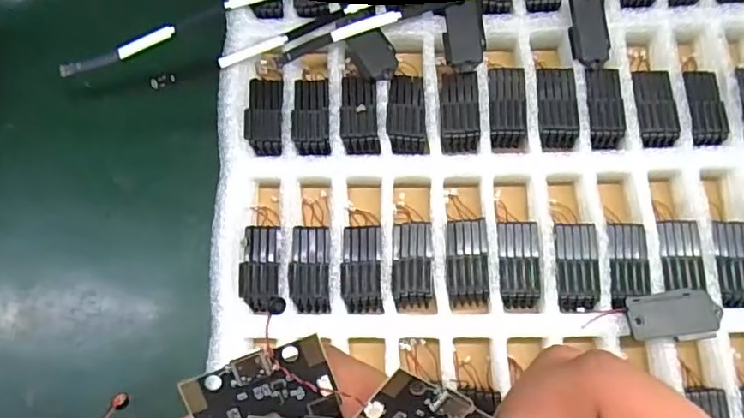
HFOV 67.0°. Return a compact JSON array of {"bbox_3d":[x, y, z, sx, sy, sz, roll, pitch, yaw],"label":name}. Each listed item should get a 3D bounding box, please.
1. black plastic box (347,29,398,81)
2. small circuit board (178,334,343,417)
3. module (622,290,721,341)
[{"bbox_3d":[0.002,-0.080,0.293,0.019,0.004,0.028,-28,76,-7],"label":"black plastic box"},{"bbox_3d":[-0.027,0.046,0.139,0.035,0.004,0.021,-15,98,-5],"label":"small circuit board"},{"bbox_3d":[0.135,0.048,0.252,0.040,0.011,0.021,-5,74,0],"label":"module"}]

